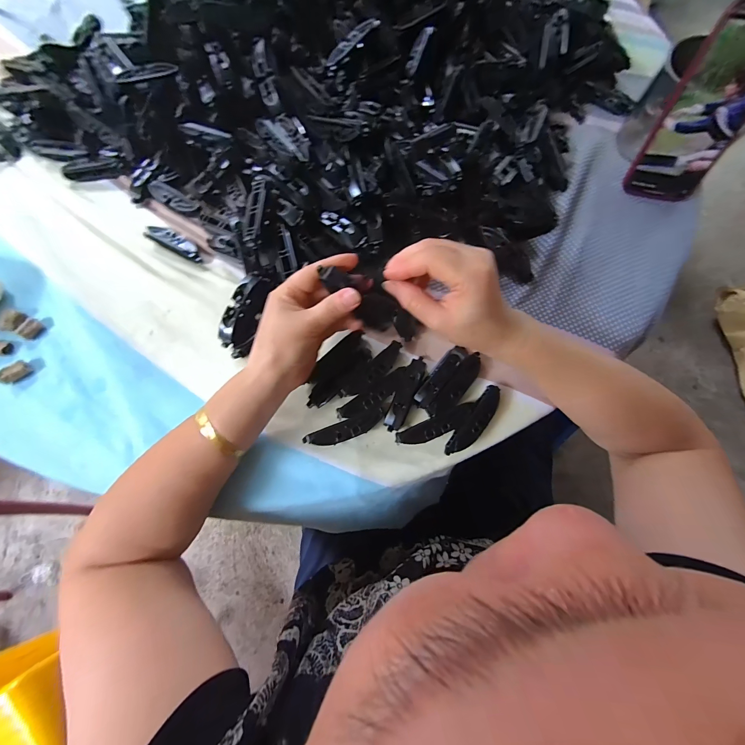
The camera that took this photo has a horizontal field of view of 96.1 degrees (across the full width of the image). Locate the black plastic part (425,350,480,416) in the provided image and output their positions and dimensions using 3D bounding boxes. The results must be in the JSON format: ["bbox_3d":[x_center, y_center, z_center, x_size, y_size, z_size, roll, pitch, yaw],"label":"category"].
[{"bbox_3d":[0.082,0.013,0.326,0.022,0.006,0.074,36,77,11],"label":"black plastic part"}]

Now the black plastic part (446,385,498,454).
[{"bbox_3d":[0.097,0.046,0.317,0.020,0.008,0.079,37,77,11],"label":"black plastic part"}]

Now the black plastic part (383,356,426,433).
[{"bbox_3d":[0.033,0.019,0.331,0.019,0.014,0.079,24,75,8],"label":"black plastic part"}]

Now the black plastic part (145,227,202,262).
[{"bbox_3d":[-0.230,-0.151,0.390,0.071,0.014,0.021,30,76,9],"label":"black plastic part"}]

